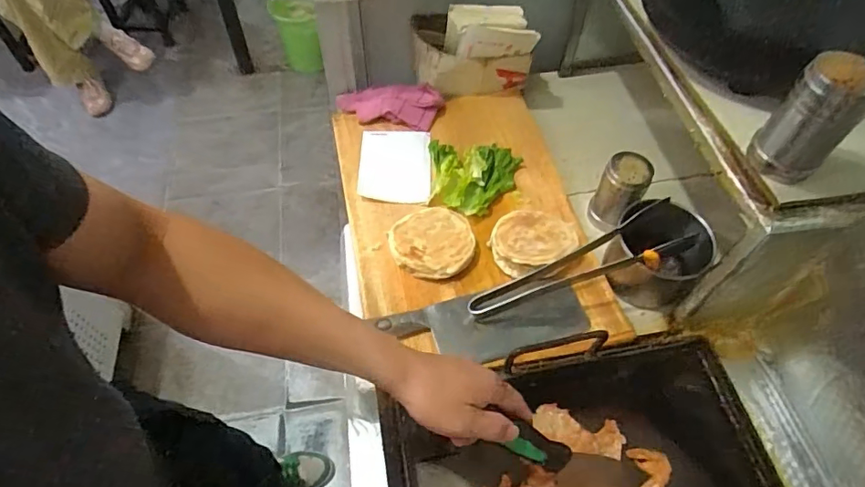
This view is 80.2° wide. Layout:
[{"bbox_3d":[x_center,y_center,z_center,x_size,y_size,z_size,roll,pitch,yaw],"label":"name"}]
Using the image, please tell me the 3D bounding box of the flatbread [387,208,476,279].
[{"bbox_3d":[0.001,-0.006,0.715,0.113,0.020,0.115,1,56,-1],"label":"flatbread"}]

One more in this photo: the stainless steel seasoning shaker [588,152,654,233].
[{"bbox_3d":[0.268,-0.071,0.745,0.063,0.120,0.049,30,60,18],"label":"stainless steel seasoning shaker"}]

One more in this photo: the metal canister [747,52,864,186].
[{"bbox_3d":[0.361,-0.120,0.484,0.063,0.115,0.061,39,63,22],"label":"metal canister"}]

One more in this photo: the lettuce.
[{"bbox_3d":[0.059,-0.106,0.775,0.141,0.035,0.132,9,56,5],"label":"lettuce"}]

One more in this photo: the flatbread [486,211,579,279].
[{"bbox_3d":[0.139,-0.008,0.716,0.118,0.034,0.101,-28,61,-19],"label":"flatbread"}]

